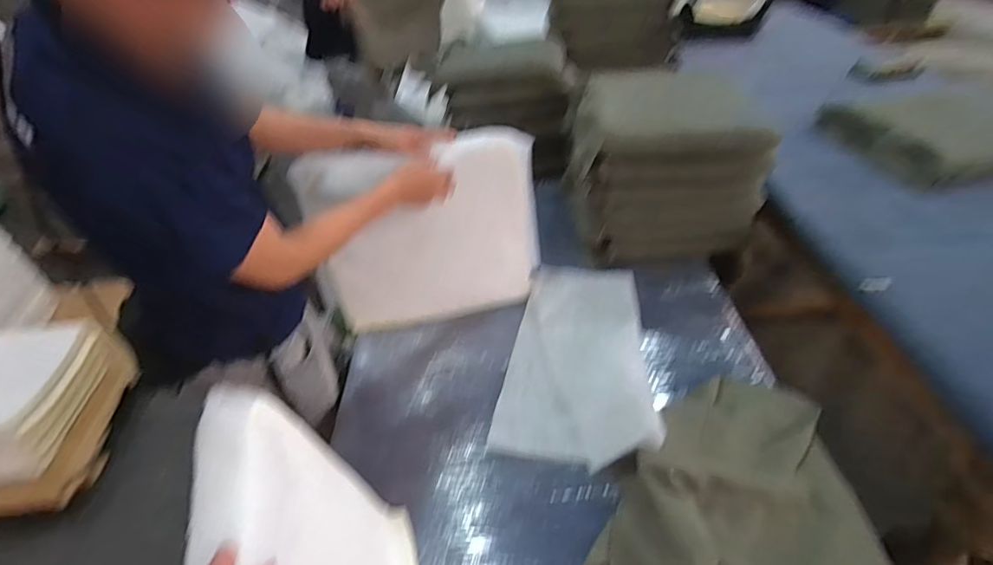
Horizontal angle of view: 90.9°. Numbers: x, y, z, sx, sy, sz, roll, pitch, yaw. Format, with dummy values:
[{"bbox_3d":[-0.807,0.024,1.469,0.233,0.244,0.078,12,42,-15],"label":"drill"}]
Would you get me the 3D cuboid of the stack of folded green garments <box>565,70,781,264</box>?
[{"bbox_3d":[0.427,-0.277,1.259,0.443,0.375,0.329,0,41,4],"label":"stack of folded green garments"}]

